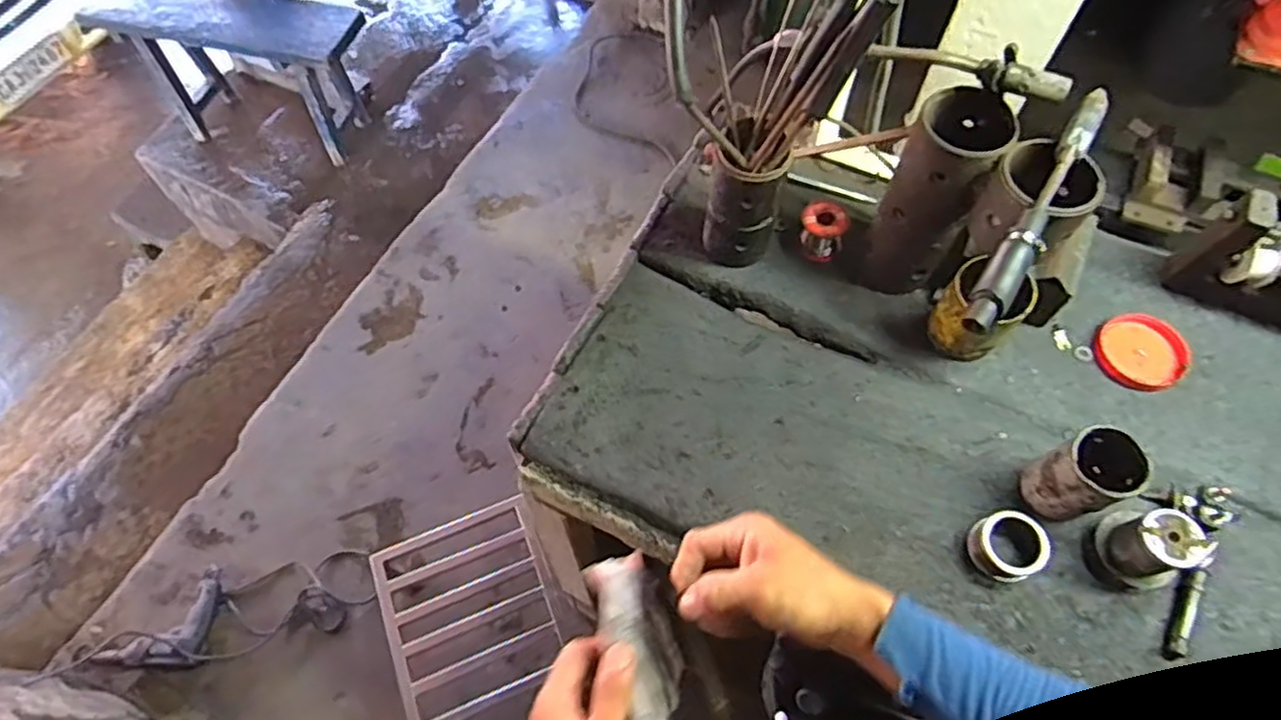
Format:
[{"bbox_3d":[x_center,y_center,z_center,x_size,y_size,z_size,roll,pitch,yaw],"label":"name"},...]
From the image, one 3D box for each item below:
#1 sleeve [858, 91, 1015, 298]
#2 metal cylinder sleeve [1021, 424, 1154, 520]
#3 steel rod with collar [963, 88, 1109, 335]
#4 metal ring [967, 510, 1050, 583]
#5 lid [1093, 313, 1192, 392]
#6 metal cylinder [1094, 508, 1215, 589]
[{"bbox_3d":[0.305,-0.170,0.746,0.085,0.210,0.093,29,66,15],"label":"sleeve"},{"bbox_3d":[0.419,0.112,0.664,0.069,0.102,0.067,-16,62,-8],"label":"metal cylinder sleeve"},{"bbox_3d":[0.333,-0.128,0.585,0.028,0.039,0.261,31,66,16],"label":"steel rod with collar"},{"bbox_3d":[0.358,0.179,0.681,0.064,0.043,0.061,0,62,1],"label":"metal ring"},{"bbox_3d":[0.556,-0.011,0.783,0.095,0.019,0.092,0,62,1],"label":"lid"},{"bbox_3d":[0.467,0.169,0.650,0.061,0.080,0.070,-13,62,-6],"label":"metal cylinder"}]

